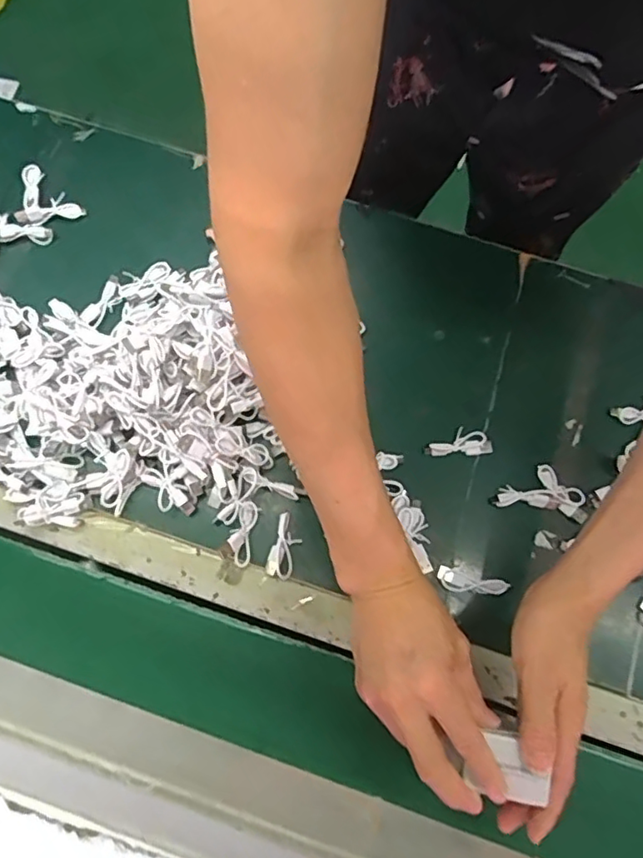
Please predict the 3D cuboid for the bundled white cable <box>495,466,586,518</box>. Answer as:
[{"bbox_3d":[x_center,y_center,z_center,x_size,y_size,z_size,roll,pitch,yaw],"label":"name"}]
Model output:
[{"bbox_3d":[0.208,0.057,0.558,0.084,0.012,0.048,11,73,1],"label":"bundled white cable"}]

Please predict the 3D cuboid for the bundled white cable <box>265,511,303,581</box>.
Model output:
[{"bbox_3d":[-0.033,0.107,0.535,0.024,0.012,0.056,18,73,3],"label":"bundled white cable"}]

